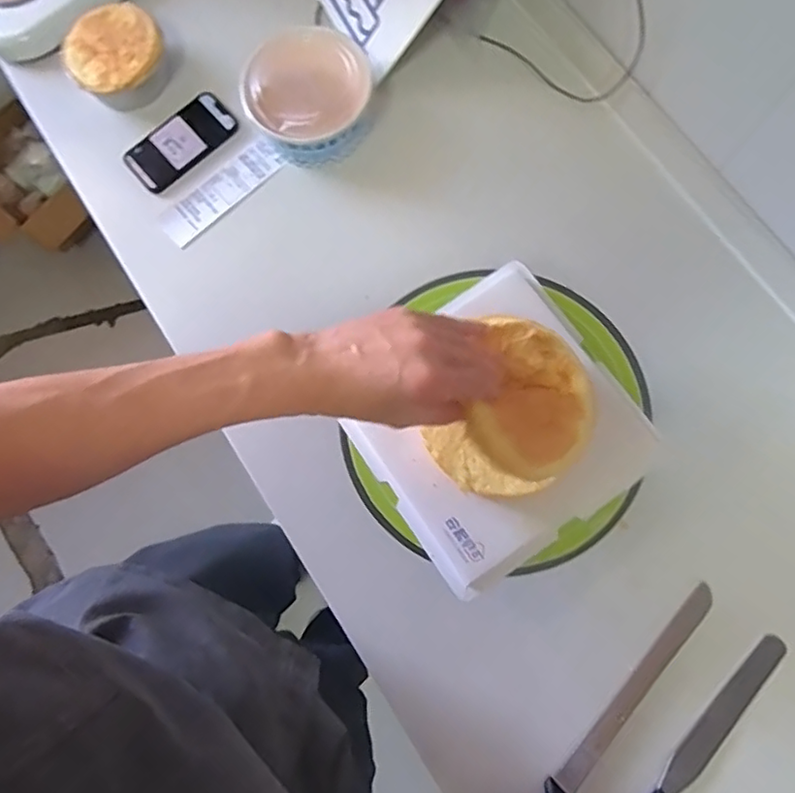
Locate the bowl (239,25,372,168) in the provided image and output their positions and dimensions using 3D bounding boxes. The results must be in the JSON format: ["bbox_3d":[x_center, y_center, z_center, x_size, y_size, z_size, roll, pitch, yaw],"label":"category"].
[{"bbox_3d":[-0.113,-0.371,0.740,0.135,0.103,0.135,-1,78,3],"label":"bowl"}]

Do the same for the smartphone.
[{"bbox_3d":[-0.285,-0.337,0.778,0.147,0.013,0.073,-41,79,-6],"label":"smartphone"}]

